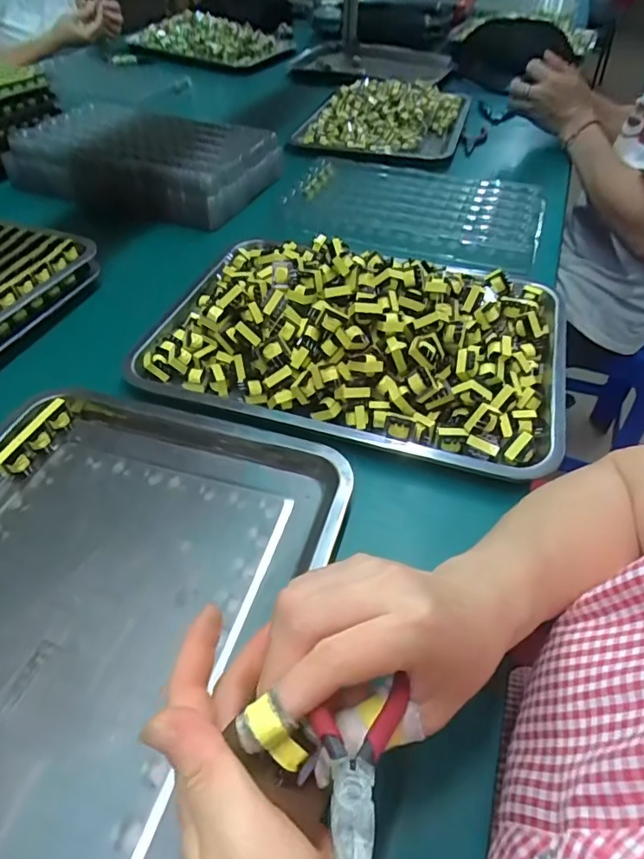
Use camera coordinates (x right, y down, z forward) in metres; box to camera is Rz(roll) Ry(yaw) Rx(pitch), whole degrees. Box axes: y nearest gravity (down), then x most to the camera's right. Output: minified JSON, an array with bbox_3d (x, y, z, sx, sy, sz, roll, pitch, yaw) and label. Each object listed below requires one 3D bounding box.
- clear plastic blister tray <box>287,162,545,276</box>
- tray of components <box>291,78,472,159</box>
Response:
[{"bbox_3d":[0.132,-0.318,0.727,0.345,0.033,0.233,16,49,12],"label":"clear plastic blister tray"},{"bbox_3d":[0.128,-0.634,0.993,0.304,0.047,0.382,12,50,11],"label":"tray of components"}]

